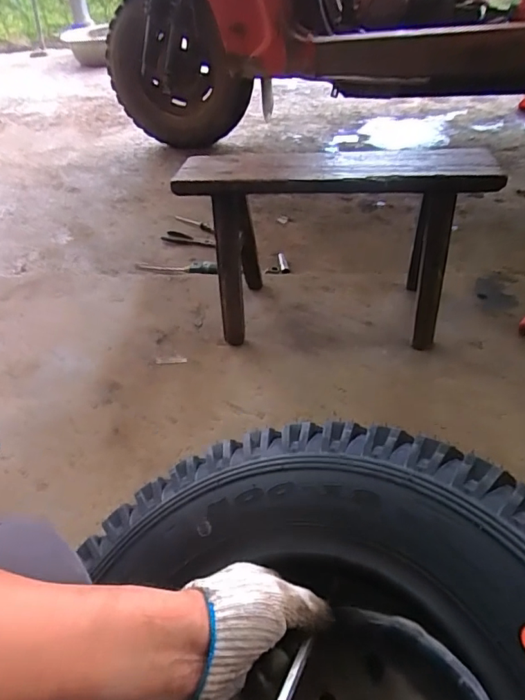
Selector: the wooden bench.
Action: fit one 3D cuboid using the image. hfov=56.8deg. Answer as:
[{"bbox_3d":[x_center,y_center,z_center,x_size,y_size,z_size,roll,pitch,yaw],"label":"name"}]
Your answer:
[{"bbox_3d":[0.123,-0.196,0.928,0.537,0.319,0.204,1,40,6],"label":"wooden bench"}]

